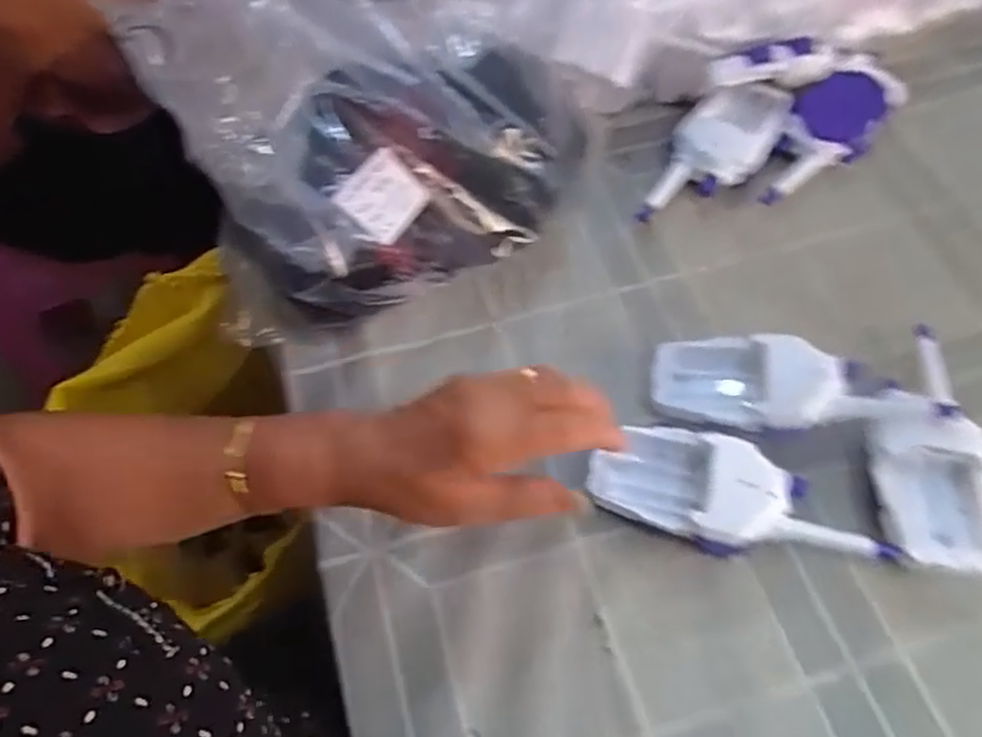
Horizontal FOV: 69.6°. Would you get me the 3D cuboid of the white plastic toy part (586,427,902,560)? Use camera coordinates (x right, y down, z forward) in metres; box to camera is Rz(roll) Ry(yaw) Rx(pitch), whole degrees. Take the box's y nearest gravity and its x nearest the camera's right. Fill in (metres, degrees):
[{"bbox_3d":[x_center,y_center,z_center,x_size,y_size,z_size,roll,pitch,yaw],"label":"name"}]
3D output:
[{"bbox_3d":[0.142,0.078,0.419,0.163,0.029,0.065,17,61,14],"label":"white plastic toy part"}]

